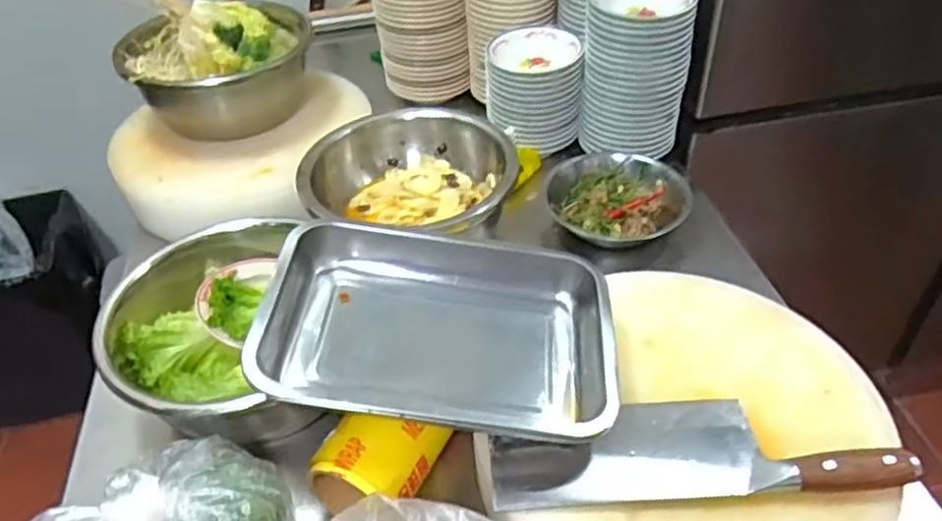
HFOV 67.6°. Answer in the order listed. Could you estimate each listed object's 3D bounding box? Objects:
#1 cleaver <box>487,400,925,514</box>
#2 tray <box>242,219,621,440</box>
[{"bbox_3d":[0.187,0.165,0.610,0.337,0.030,0.090,-4,41,0],"label":"cleaver"},{"bbox_3d":[-0.031,0.065,0.655,0.314,0.071,0.203,4,53,-6],"label":"tray"}]

